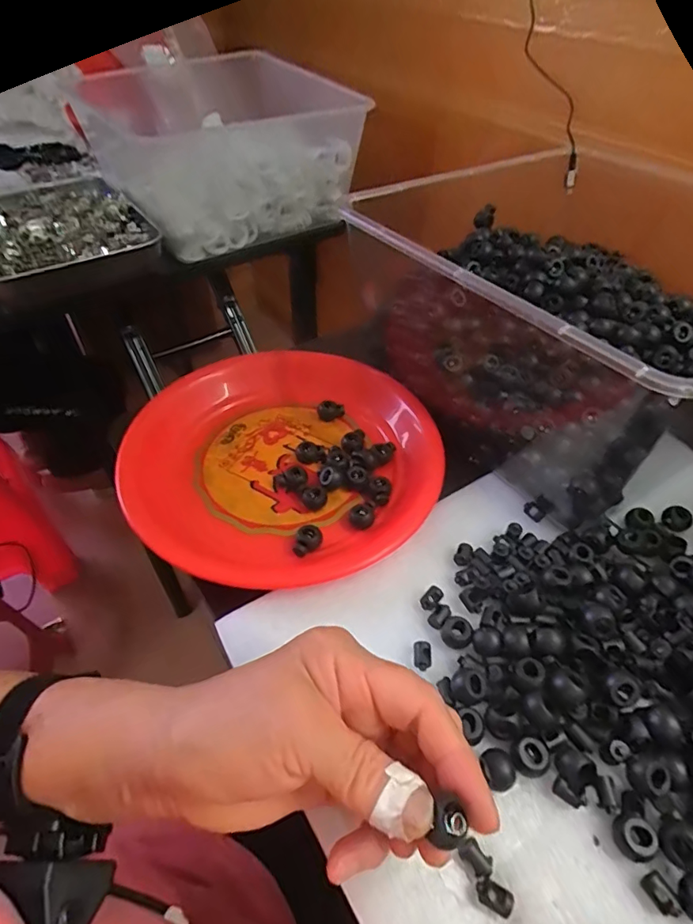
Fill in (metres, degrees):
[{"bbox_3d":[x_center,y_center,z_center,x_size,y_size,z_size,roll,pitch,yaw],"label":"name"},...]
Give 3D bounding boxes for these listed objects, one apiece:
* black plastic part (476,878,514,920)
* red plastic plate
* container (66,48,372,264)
[{"bbox_3d":[0.063,0.184,0.214,0.016,0.006,0.009,23,51,19],"label":"black plastic part"},{"bbox_3d":[-0.044,-0.006,0.373,0.211,0.041,0.218,0,47,0],"label":"red plastic plate"},{"bbox_3d":[-0.132,-0.374,0.617,0.279,0.170,0.142,-30,54,-26],"label":"container"}]

